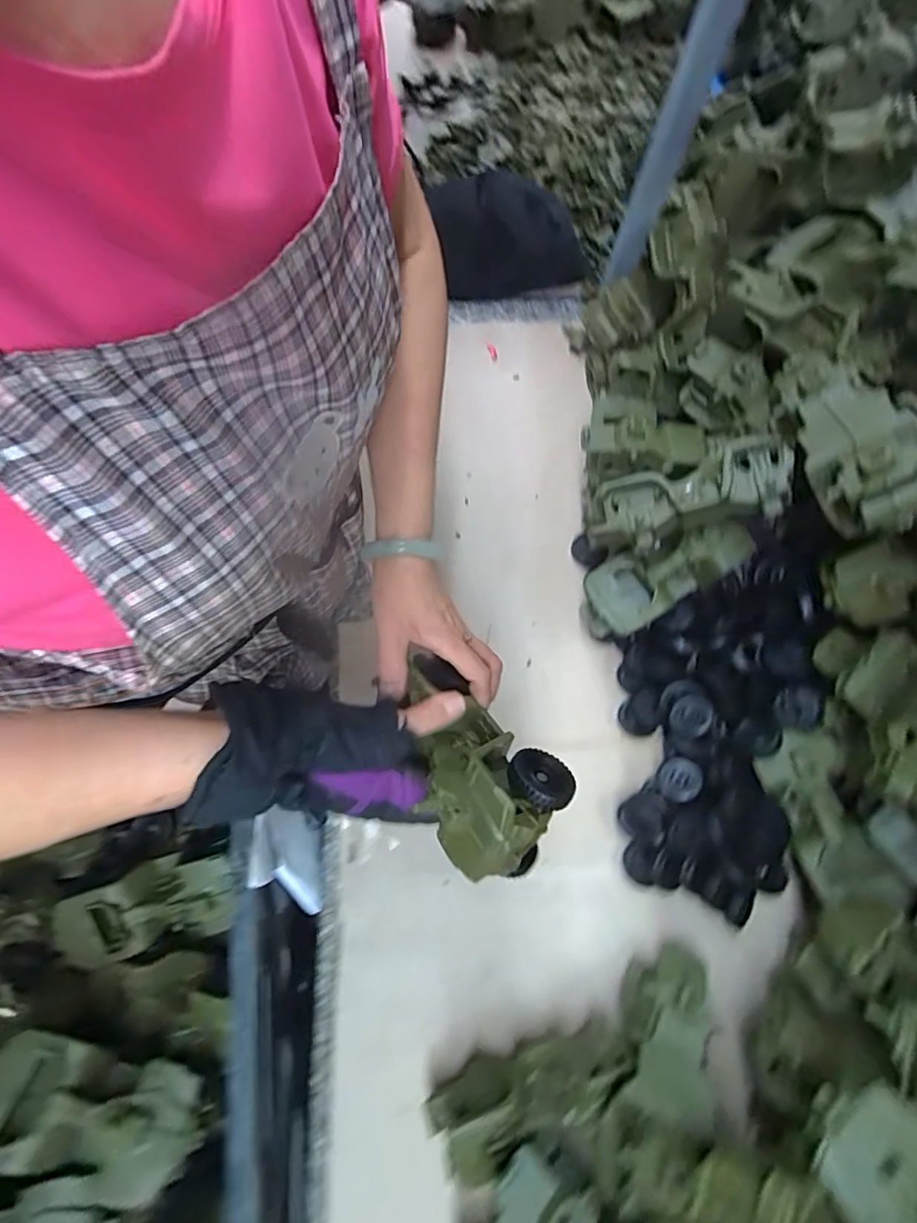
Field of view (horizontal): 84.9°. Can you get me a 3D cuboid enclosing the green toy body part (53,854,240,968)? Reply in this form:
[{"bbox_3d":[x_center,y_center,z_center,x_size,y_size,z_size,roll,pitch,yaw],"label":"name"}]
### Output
[{"bbox_3d":[-0.295,0.283,0.477,0.164,0.053,0.078,-16,75,-7],"label":"green toy body part"}]

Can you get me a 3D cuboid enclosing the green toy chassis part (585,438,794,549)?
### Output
[{"bbox_3d":[0.215,-0.115,0.487,0.180,0.050,0.078,-14,73,19],"label":"green toy chassis part"}]

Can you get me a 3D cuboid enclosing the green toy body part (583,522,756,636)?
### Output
[{"bbox_3d":[0.221,-0.039,0.534,0.162,0.056,0.079,-24,75,11],"label":"green toy body part"}]

